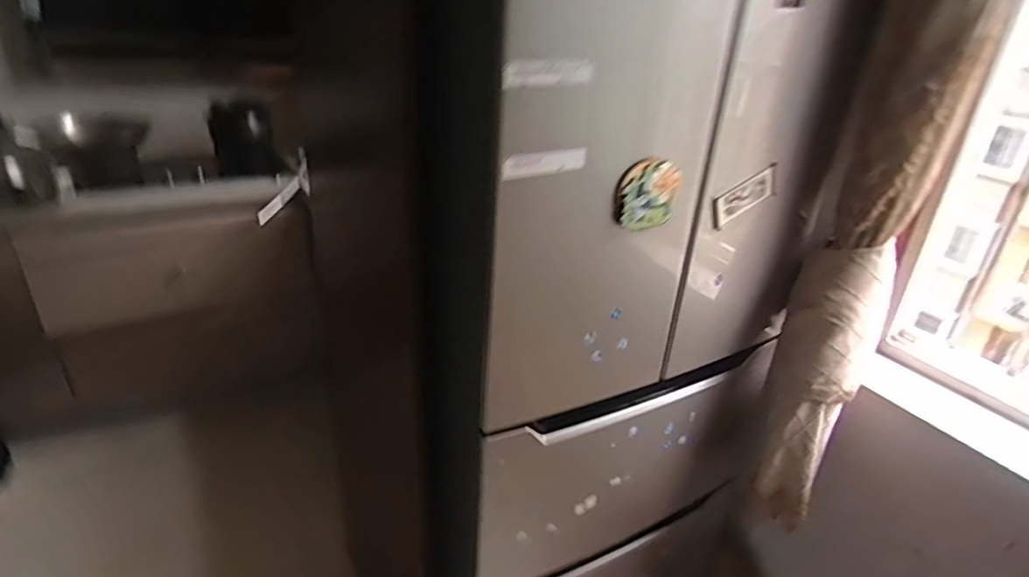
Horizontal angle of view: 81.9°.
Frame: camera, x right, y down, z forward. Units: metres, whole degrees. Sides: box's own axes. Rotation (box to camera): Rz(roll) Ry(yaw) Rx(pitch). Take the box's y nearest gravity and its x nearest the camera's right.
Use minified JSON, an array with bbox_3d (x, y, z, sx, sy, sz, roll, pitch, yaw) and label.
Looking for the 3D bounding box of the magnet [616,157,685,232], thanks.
[{"bbox_3d":[0.177,-0.125,0.777,0.094,0.092,0.026,-10,29,-25],"label":"magnet"}]

